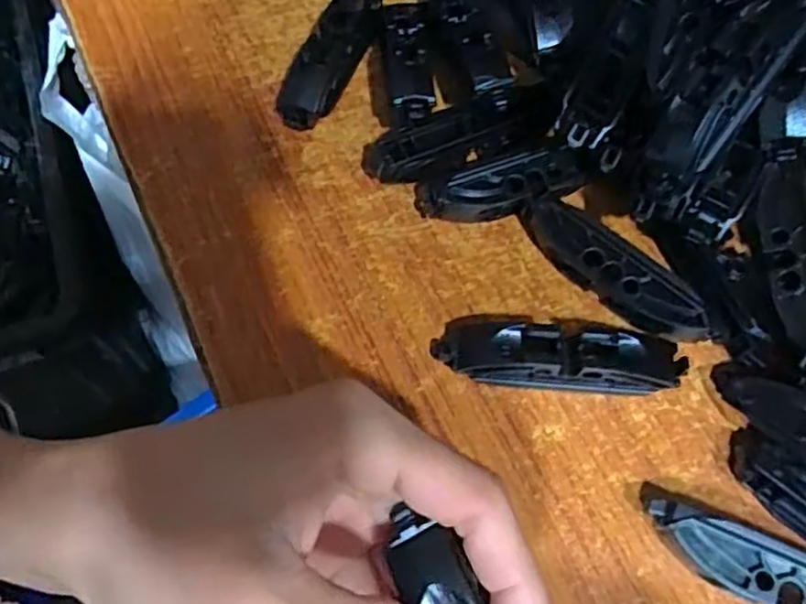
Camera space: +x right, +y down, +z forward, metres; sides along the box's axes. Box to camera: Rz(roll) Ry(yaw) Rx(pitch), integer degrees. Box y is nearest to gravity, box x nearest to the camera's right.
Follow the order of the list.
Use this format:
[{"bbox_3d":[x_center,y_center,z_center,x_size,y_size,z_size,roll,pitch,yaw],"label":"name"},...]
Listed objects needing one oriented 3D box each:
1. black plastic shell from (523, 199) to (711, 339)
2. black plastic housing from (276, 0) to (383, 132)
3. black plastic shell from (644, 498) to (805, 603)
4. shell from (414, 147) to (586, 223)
[{"bbox_3d":[0.074,-0.011,0.256,0.018,0.019,0.073,-40,72,-18],"label":"black plastic shell"},{"bbox_3d":[-0.029,-0.103,0.296,0.018,0.021,0.070,21,66,8],"label":"black plastic housing"},{"bbox_3d":[0.109,0.082,0.213,0.072,0.017,0.018,25,67,10],"label":"black plastic shell"},{"bbox_3d":[0.037,-0.041,0.270,0.062,0.018,0.019,-12,66,-7],"label":"shell"}]

